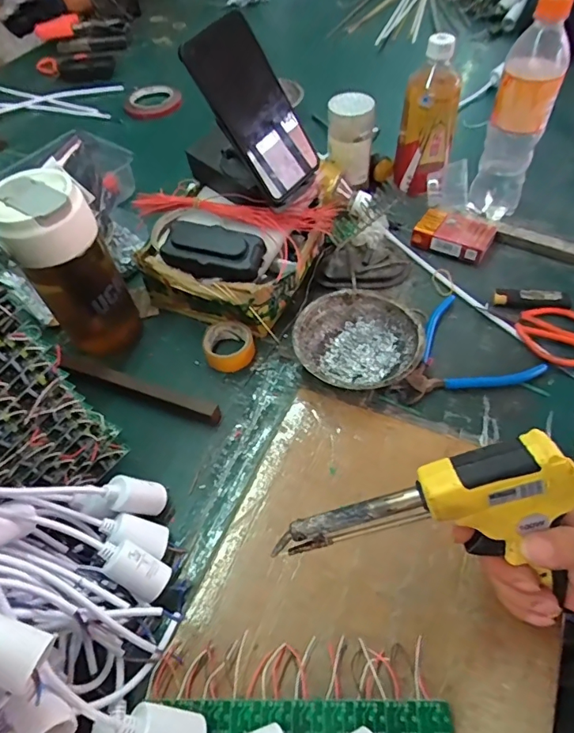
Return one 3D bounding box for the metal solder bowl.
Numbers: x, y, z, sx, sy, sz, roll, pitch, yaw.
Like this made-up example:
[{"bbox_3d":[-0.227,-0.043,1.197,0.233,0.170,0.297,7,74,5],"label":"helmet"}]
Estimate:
[{"bbox_3d":[0.072,-0.020,0.486,0.124,0.038,0.121,-2,53,2],"label":"metal solder bowl"}]

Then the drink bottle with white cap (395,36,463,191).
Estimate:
[{"bbox_3d":[0.182,-0.319,0.617,0.066,0.182,0.065,8,54,10],"label":"drink bottle with white cap"}]

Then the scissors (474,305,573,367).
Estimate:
[{"bbox_3d":[0.265,-0.041,0.509,0.111,0.008,0.076,22,57,19],"label":"scissors"}]

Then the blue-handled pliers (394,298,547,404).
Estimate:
[{"bbox_3d":[0.164,-0.012,0.483,0.129,0.017,0.126,-26,56,-16],"label":"blue-handled pliers"}]

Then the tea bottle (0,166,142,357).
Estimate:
[{"bbox_3d":[-0.212,-0.094,0.476,0.085,0.191,0.071,-28,55,-16],"label":"tea bottle"}]

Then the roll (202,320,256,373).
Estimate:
[{"bbox_3d":[-0.062,-0.025,0.513,0.052,0.022,0.062,-12,53,-5],"label":"roll"}]

